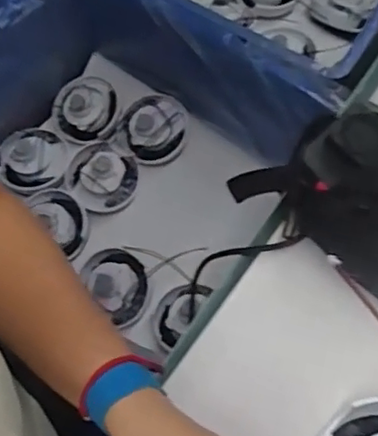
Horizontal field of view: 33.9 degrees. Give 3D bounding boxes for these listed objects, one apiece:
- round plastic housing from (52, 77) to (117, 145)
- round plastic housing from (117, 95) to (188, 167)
[{"bbox_3d":[-0.160,-0.167,0.954,0.100,0.051,0.099,0,66,0],"label":"round plastic housing"},{"bbox_3d":[-0.055,-0.135,0.946,0.107,0.054,0.106,-1,66,-1],"label":"round plastic housing"}]

